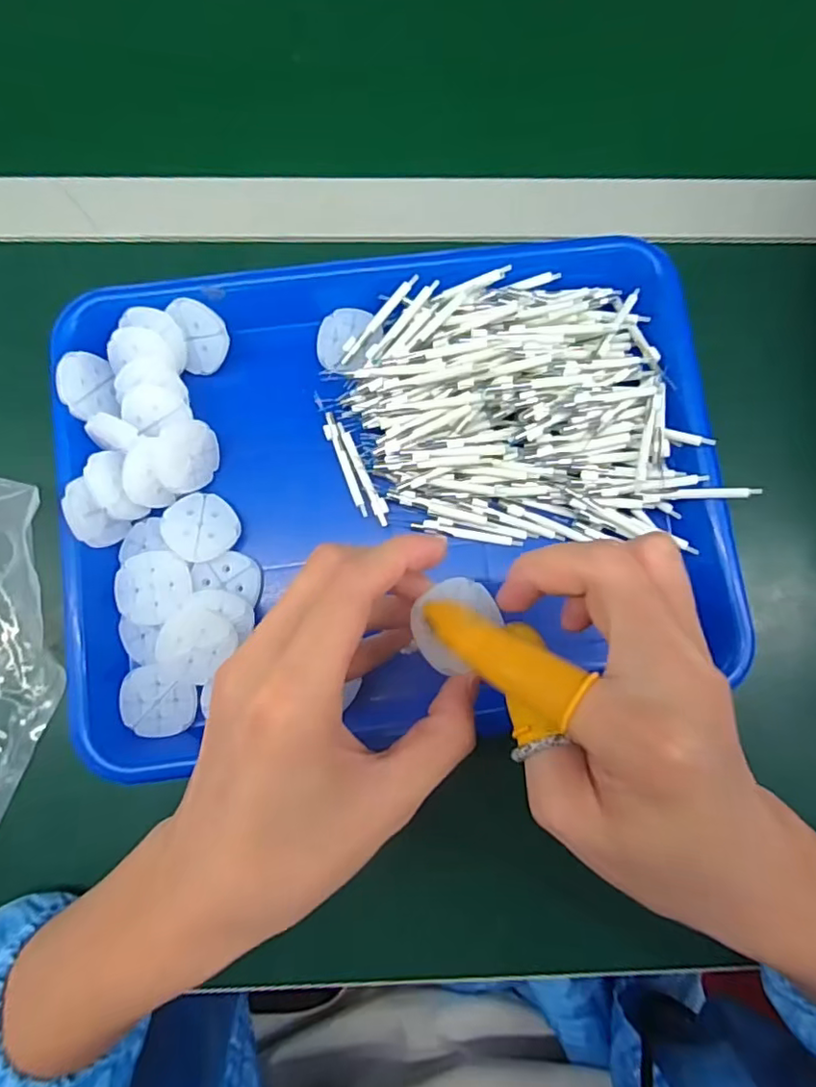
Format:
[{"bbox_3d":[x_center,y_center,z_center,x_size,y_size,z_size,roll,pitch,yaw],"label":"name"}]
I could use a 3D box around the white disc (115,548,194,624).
[{"bbox_3d":[-0.126,0.022,0.288,0.034,0.007,0.034,0,82,-2],"label":"white disc"}]

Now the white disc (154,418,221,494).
[{"bbox_3d":[-0.109,-0.043,0.291,0.007,0.035,0.033,16,40,35],"label":"white disc"}]

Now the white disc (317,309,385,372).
[{"bbox_3d":[-0.032,-0.110,0.314,0.033,0.006,0.037,35,84,18],"label":"white disc"}]

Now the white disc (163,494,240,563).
[{"bbox_3d":[-0.104,-0.008,0.294,0.035,0.007,0.035,4,71,-12],"label":"white disc"}]

